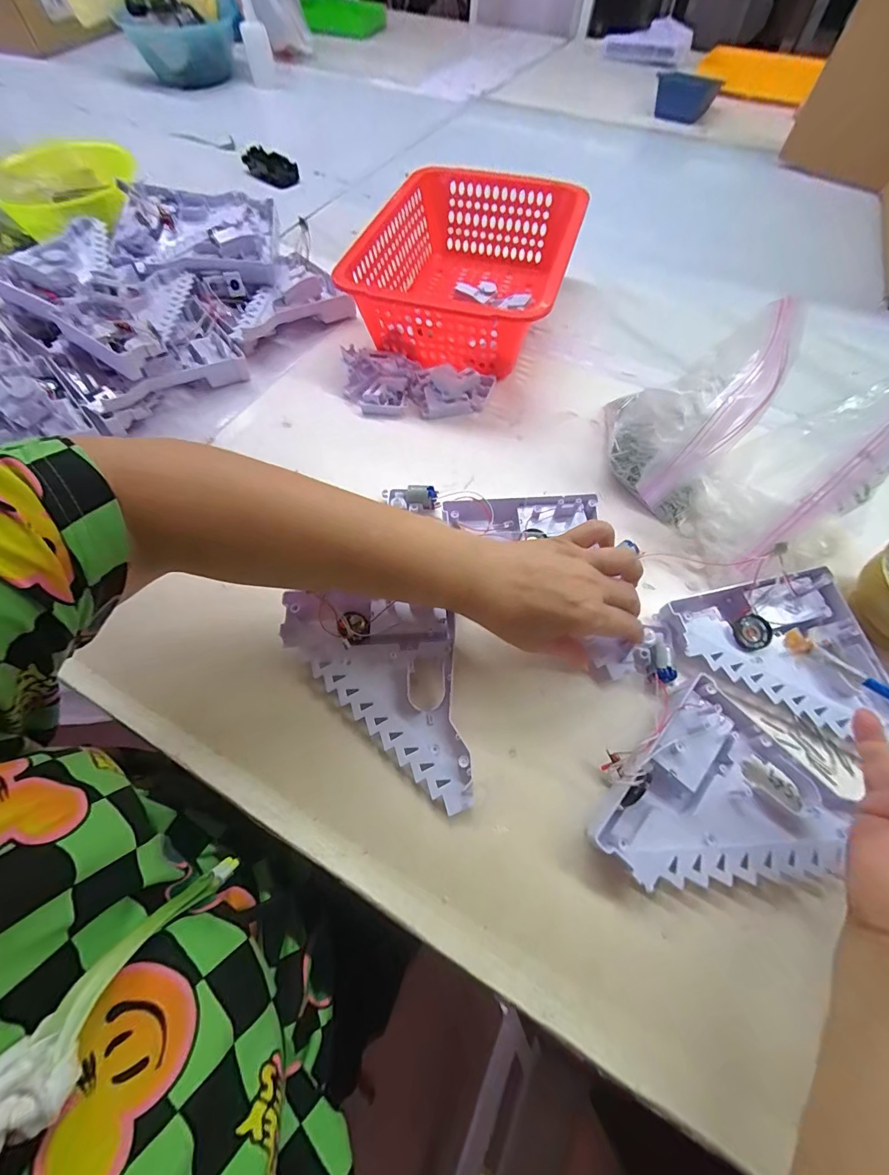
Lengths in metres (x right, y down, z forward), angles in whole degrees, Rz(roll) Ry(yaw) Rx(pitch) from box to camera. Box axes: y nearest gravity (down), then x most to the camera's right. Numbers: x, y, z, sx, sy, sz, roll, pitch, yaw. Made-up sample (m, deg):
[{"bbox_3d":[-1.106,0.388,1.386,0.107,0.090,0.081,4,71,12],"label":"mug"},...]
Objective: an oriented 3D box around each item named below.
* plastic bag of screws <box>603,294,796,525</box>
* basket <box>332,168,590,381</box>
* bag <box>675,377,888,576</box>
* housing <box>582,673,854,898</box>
[{"bbox_3d":[0.202,-0.137,0.353,0.094,0.142,0.092,5,63,3],"label":"plastic bag of screws"},{"bbox_3d":[0.033,-0.381,0.510,0.219,0.091,0.298,15,70,11],"label":"basket"},{"bbox_3d":[0.280,-0.093,0.327,0.041,0.177,0.090,10,46,-39],"label":"bag"},{"bbox_3d":[0.175,0.146,0.268,0.131,0.029,0.118,-41,70,-18],"label":"housing"}]

